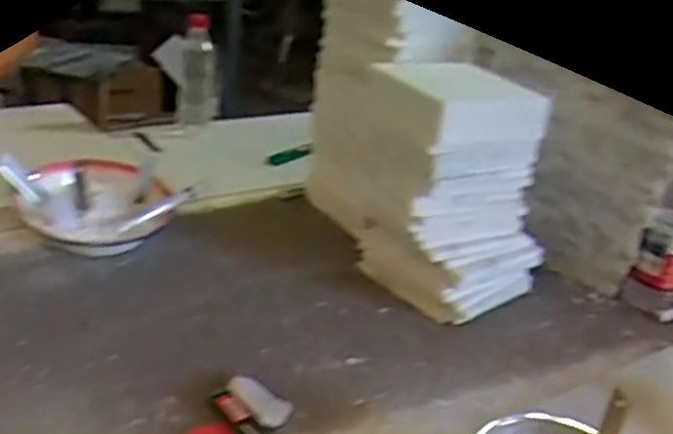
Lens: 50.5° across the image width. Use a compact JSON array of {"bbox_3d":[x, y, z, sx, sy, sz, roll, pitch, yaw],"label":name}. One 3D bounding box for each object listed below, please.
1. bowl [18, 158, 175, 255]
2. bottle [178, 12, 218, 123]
[{"bbox_3d":[-0.308,-0.020,0.916,0.188,0.092,0.185,-2,28,-16],"label":"bowl"},{"bbox_3d":[-0.252,-0.262,1.295,0.068,0.186,0.063,2,25,-12],"label":"bottle"}]

